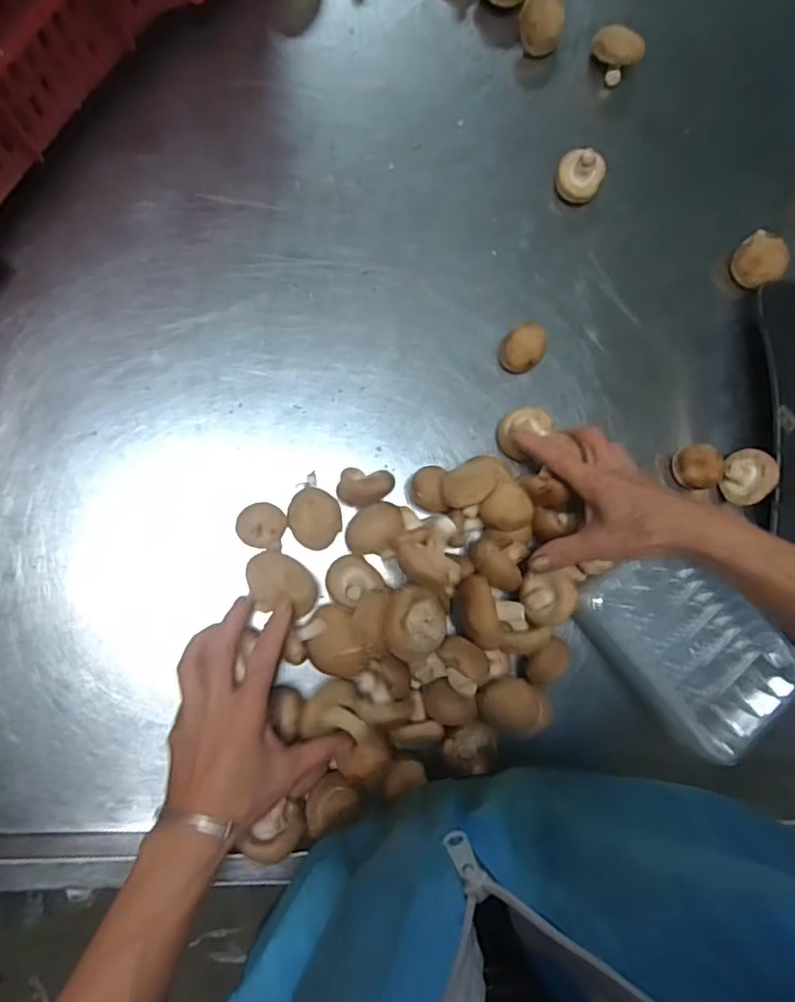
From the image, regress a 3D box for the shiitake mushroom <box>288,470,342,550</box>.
[{"bbox_3d":[-0.068,0.011,0.487,0.048,0.032,0.049,1,84,-8],"label":"shiitake mushroom"}]

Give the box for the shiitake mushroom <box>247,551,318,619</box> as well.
[{"bbox_3d":[-0.088,0.064,0.455,0.055,0.047,0.043,15,84,-8],"label":"shiitake mushroom"}]

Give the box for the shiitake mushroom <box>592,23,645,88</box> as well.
[{"bbox_3d":[0.206,-0.425,0.555,0.034,0.034,0.043,-44,91,-9],"label":"shiitake mushroom"}]

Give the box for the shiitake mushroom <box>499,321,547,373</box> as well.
[{"bbox_3d":[0.108,-0.133,0.517,0.036,0.040,0.036,1,84,-8],"label":"shiitake mushroom"}]

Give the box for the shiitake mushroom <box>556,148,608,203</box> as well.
[{"bbox_3d":[0.167,-0.299,0.540,0.043,0.035,0.033,33,81,-3],"label":"shiitake mushroom"}]

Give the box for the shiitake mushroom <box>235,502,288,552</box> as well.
[{"bbox_3d":[-0.112,0.020,0.485,0.039,0.026,0.037,1,84,-8],"label":"shiitake mushroom"}]

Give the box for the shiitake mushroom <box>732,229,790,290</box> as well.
[{"bbox_3d":[0.346,-0.229,0.563,0.039,0.040,0.050,-32,89,-9],"label":"shiitake mushroom"}]

